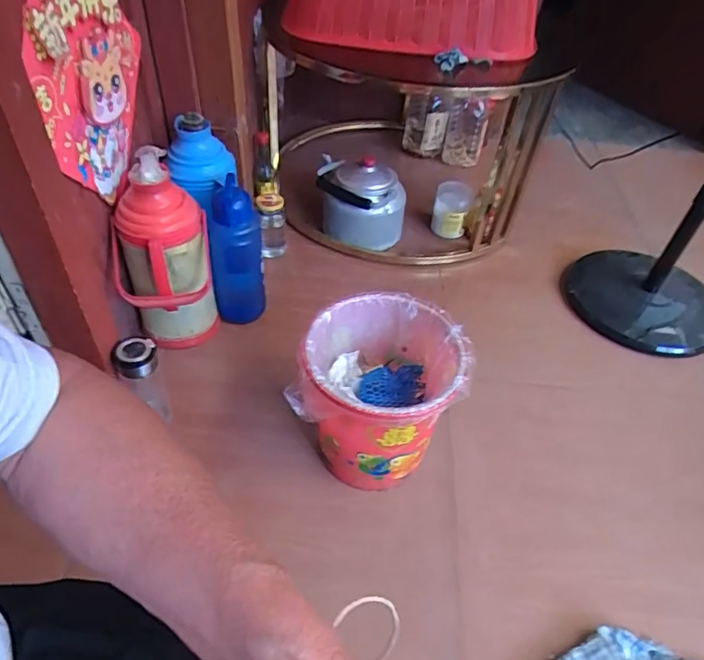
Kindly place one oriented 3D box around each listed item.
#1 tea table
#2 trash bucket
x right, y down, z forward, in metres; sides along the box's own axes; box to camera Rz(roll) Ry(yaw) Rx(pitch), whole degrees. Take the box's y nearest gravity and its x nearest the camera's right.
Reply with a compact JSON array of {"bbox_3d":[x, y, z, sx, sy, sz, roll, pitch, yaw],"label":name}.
[{"bbox_3d":[0.144,-0.585,1.473,0.681,0.457,0.728,1,45,-2],"label":"tea table"},{"bbox_3d":[0.054,0.116,0.889,0.237,0.268,0.245,3,45,-3],"label":"trash bucket"}]

